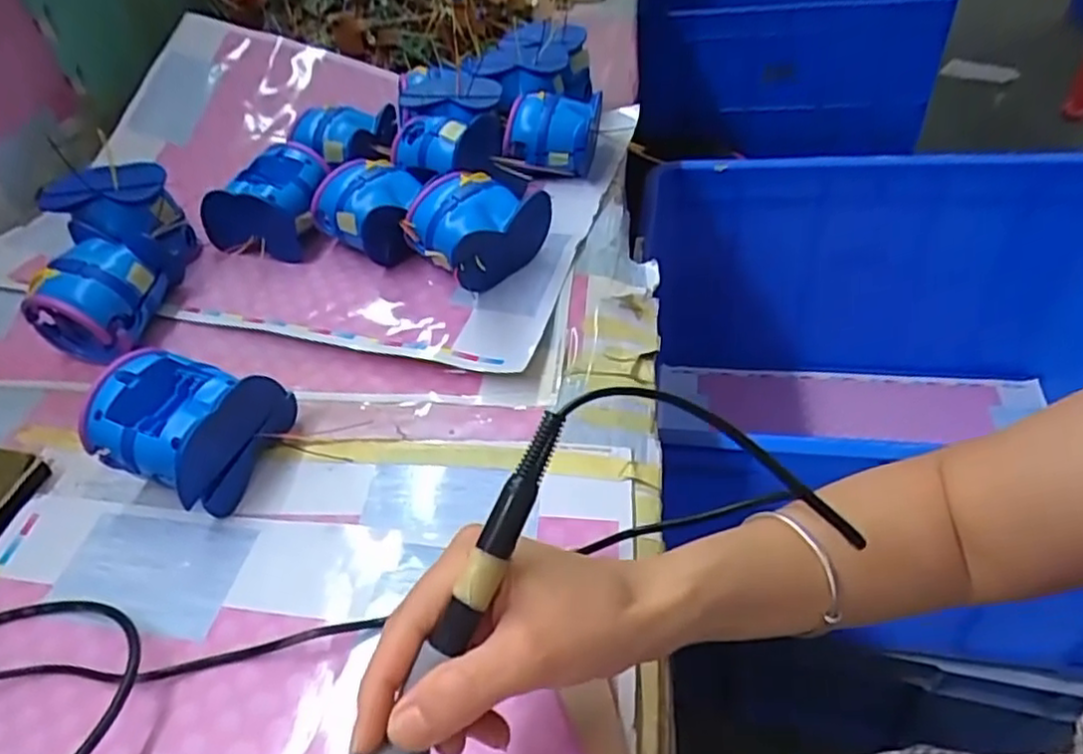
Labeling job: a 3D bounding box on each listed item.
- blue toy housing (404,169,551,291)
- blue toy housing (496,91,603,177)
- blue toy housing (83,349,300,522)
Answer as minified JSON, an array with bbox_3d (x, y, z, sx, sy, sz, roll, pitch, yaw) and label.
[{"bbox_3d":[-0.050,-0.114,0.548,0.094,0.070,0.087,-33,50,-25],"label":"blue toy housing"},{"bbox_3d":[0.009,-0.226,0.652,0.085,0.052,0.078,6,45,12],"label":"blue toy housing"},{"bbox_3d":[-0.223,0.028,0.446,0.090,0.066,0.094,12,47,18],"label":"blue toy housing"}]

